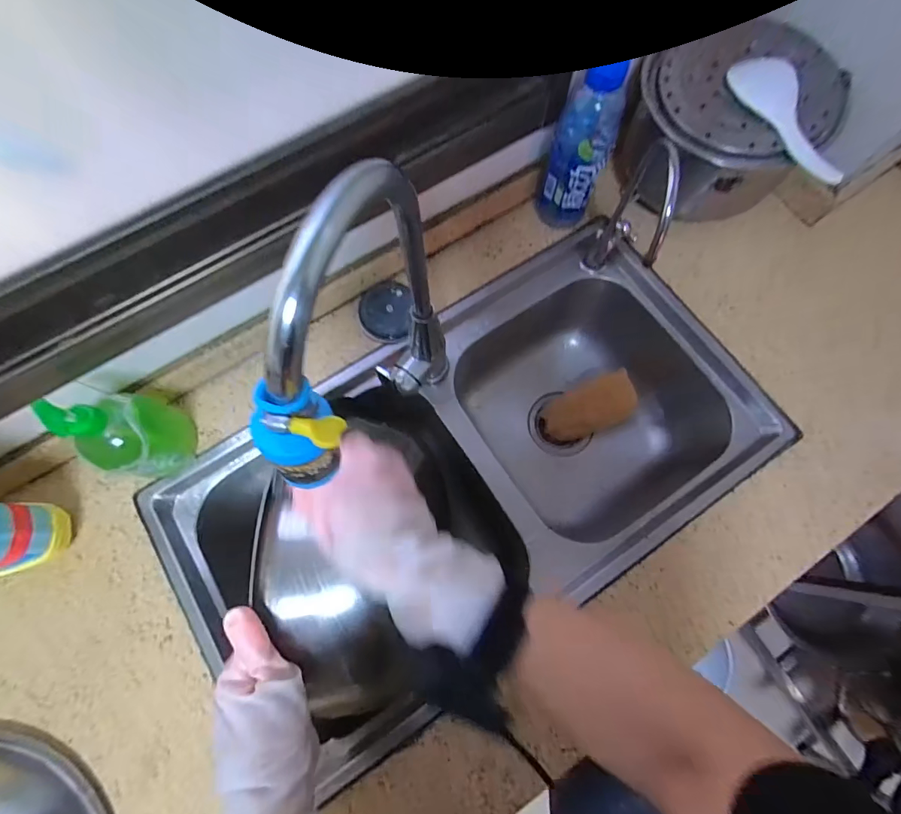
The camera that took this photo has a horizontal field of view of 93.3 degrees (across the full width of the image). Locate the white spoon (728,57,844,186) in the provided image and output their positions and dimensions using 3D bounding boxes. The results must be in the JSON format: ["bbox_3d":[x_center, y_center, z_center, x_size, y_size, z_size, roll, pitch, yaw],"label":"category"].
[{"bbox_3d":[0.378,-0.317,0.470,0.063,0.022,0.179,-23,74,-7],"label":"white spoon"}]

